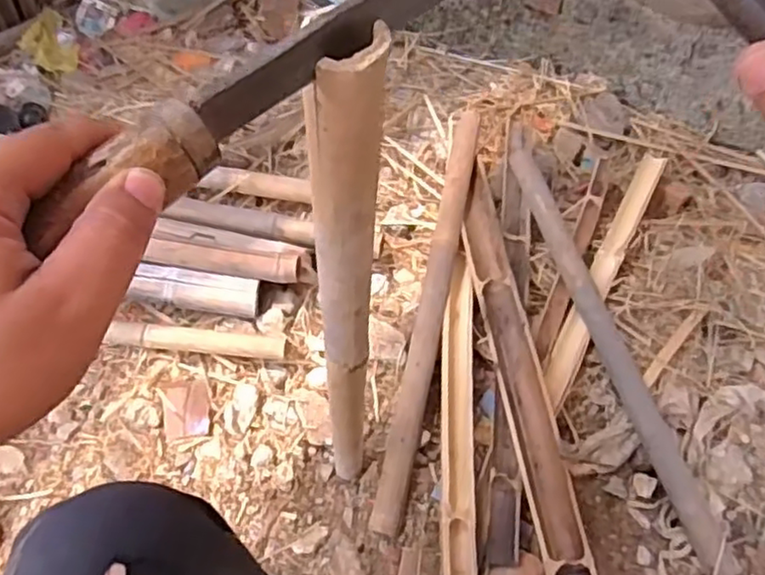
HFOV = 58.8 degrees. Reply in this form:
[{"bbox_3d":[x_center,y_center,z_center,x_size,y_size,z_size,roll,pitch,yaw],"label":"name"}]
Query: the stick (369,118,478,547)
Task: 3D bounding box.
[{"bbox_3d":[0.077,0.011,1.000,0.041,0.026,0.670,12,64,4],"label":"stick"}]

